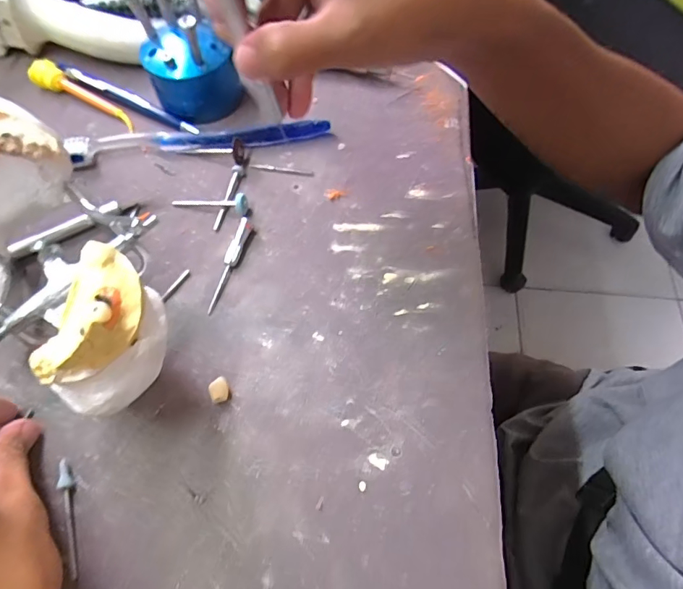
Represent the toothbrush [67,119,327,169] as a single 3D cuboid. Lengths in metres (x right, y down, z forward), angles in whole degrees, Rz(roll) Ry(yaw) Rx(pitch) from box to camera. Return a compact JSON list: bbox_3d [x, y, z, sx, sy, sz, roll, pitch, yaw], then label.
[{"bbox_3d":[-0.090,-0.100,0.301,0.166,0.011,0.023,-5,64,-5],"label":"toothbrush"}]

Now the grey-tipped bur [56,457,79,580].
[{"bbox_3d":[-0.120,0.098,0.202,0.006,0.006,0.050,-14,65,-10],"label":"grey-tipped bur"}]

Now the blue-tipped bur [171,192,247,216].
[{"bbox_3d":[-0.081,-0.057,0.280,0.046,0.012,0.010,10,63,2],"label":"blue-tipped bur"}]

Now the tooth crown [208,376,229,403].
[{"bbox_3d":[-0.061,0.048,0.229,0.009,0.006,0.011,-23,67,-14],"label":"tooth crown"}]

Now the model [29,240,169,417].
[{"bbox_3d":[-0.095,0.011,0.181,0.040,0.033,0.061,-7,63,-4],"label":"model"}]

